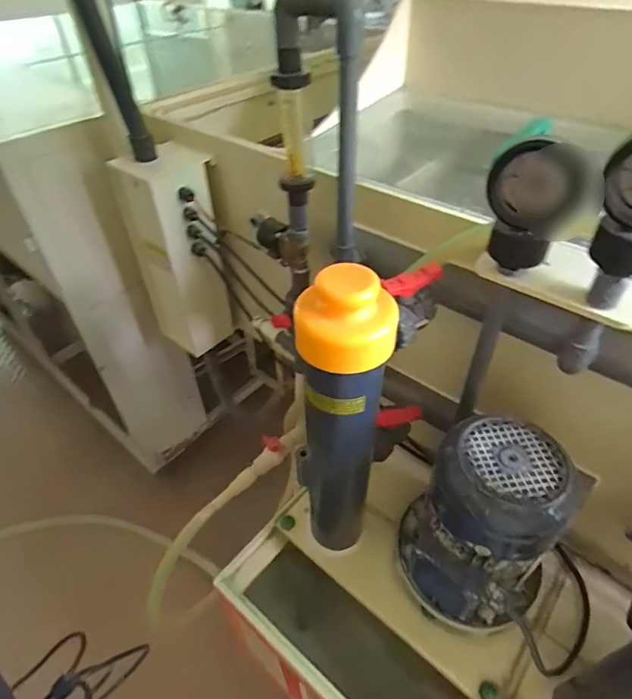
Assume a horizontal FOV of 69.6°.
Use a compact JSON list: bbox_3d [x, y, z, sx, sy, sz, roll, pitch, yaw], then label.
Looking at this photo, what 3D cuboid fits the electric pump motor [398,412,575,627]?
[{"bbox_3d":[0.206,0.224,0.574,0.162,0.254,0.160,0,43,0],"label":"electric pump motor"}]

